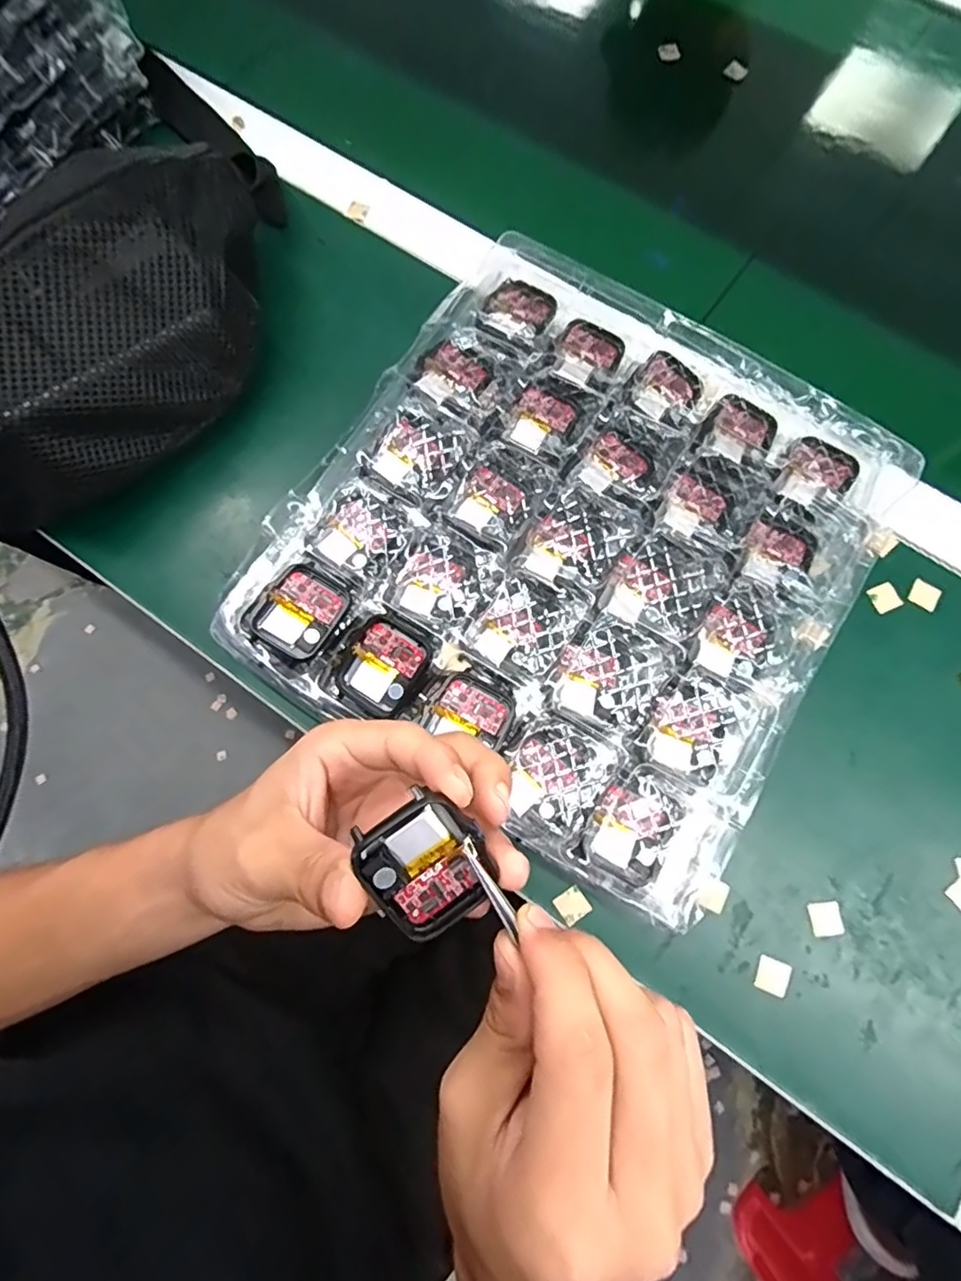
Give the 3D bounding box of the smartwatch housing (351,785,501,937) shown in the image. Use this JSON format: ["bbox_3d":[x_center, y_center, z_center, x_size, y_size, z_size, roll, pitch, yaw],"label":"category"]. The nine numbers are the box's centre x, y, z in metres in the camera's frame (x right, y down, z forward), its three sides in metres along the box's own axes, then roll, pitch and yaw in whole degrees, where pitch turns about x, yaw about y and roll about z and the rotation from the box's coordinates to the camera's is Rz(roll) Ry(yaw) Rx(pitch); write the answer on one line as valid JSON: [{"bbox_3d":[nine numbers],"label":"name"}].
[{"bbox_3d":[-0.017,0.075,0.187,0.037,0.011,0.044,-33,106,-9],"label":"smartwatch housing"}]

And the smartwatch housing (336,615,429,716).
[{"bbox_3d":[-0.047,0.013,0.277,0.036,0.013,0.041,35,79,8],"label":"smartwatch housing"}]

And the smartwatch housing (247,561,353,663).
[{"bbox_3d":[-0.088,-0.015,0.280,0.038,0.008,0.043,32,78,8],"label":"smartwatch housing"}]

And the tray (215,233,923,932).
[{"bbox_3d":[0.048,-0.054,0.296,0.263,0.021,0.278,31,78,7],"label":"tray"}]

